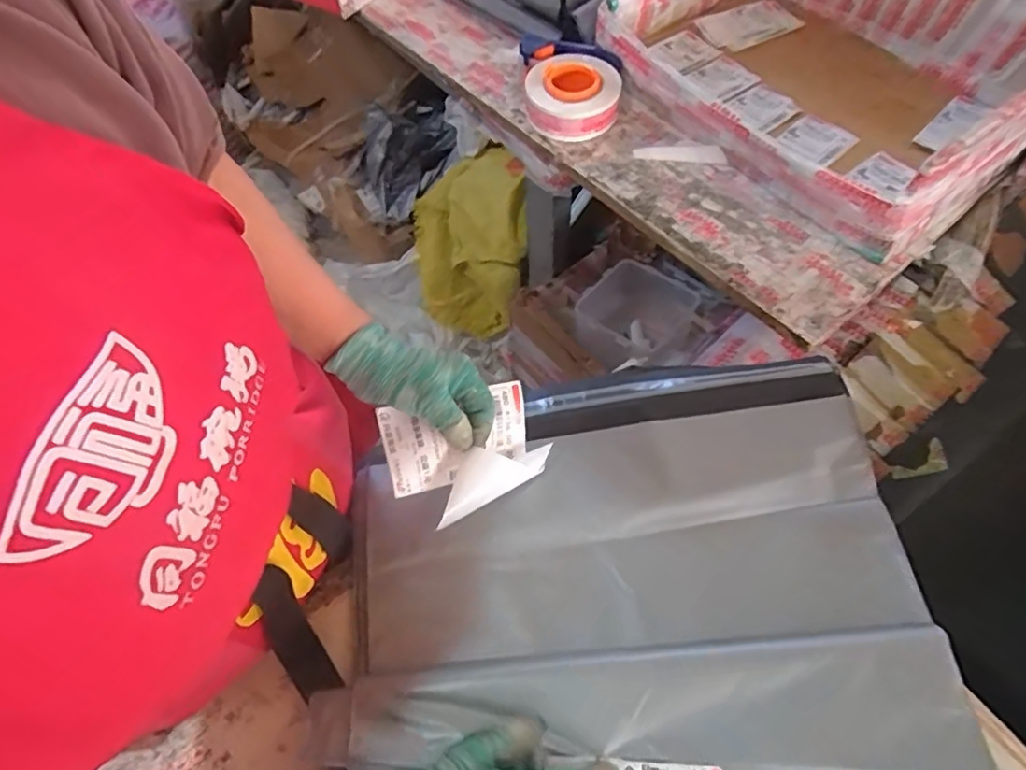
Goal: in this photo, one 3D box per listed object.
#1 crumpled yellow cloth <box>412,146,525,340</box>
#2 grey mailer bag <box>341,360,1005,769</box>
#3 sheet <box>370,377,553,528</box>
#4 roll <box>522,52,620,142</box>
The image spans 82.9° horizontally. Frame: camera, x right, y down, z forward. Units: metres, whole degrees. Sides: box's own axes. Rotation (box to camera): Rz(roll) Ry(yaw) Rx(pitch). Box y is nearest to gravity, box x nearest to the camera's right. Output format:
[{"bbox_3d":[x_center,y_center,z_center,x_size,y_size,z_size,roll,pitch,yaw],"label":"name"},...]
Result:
[{"bbox_3d":[-0.105,-0.337,1.310,0.253,0.383,0.310,-8,61,-2],"label":"crumpled yellow cloth"},{"bbox_3d":[0.108,0.280,0.434,0.481,0.046,0.622,-9,63,-2],"label":"grey mailer bag"},{"bbox_3d":[-0.036,0.061,0.507,0.147,0.036,0.102,-10,68,-22],"label":"sheet"},{"bbox_3d":[0.082,-0.410,0.838,0.135,0.062,0.135,-1,61,2],"label":"roll"}]

